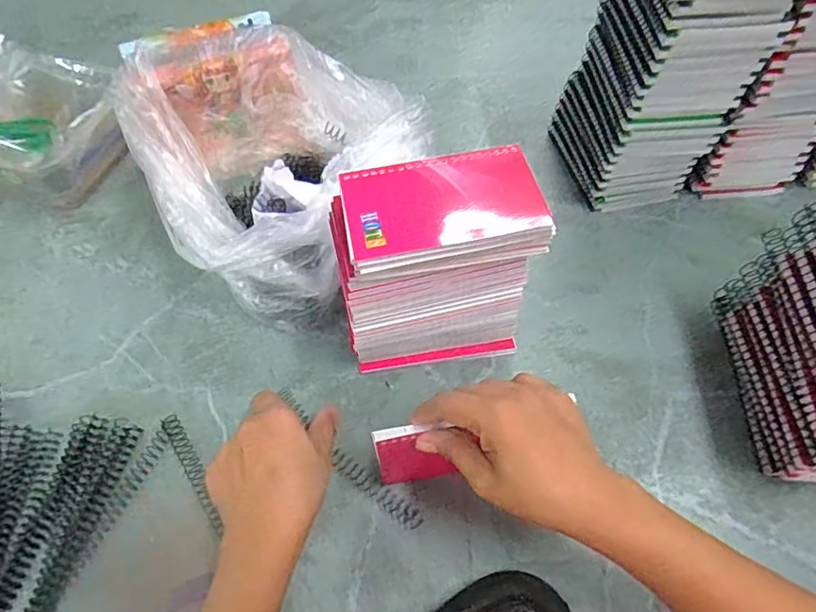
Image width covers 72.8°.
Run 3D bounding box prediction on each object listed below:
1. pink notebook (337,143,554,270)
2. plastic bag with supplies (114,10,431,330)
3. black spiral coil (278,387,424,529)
[{"bbox_3d":[0.023,-0.069,0.368,0.129,0.007,0.083,-10,57,-5],"label":"pink notebook"},{"bbox_3d":[-0.137,-0.137,0.514,0.276,0.126,0.229,30,63,22],"label":"plastic bag with supplies"},{"bbox_3d":[-0.050,0.112,0.417,0.151,0.011,0.018,38,66,24],"label":"black spiral coil"}]

